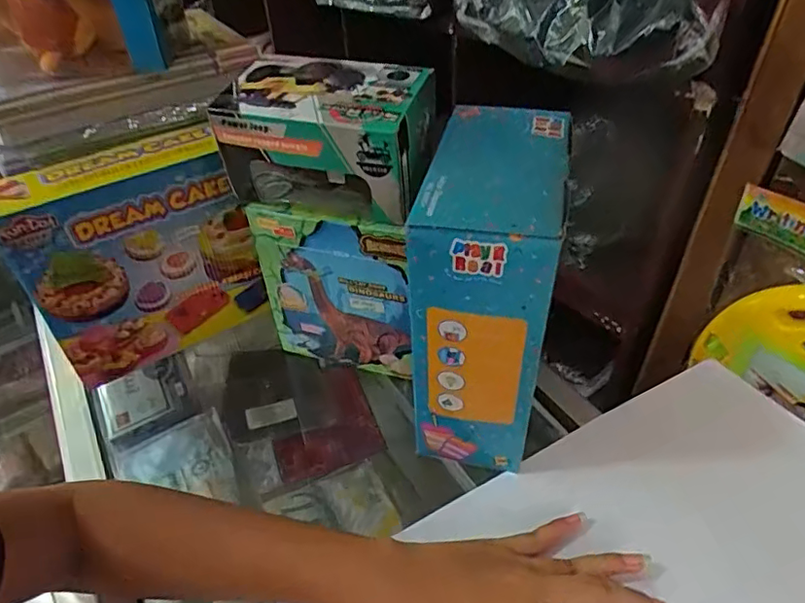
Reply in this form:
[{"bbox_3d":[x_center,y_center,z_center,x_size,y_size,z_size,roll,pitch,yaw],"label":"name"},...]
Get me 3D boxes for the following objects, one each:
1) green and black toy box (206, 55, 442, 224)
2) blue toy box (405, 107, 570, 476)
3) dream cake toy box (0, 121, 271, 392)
[{"bbox_3d":[-0.054,-0.114,0.399,0.148,0.085,0.084,10,44,13],"label":"green and black toy box"},{"bbox_3d":[0.061,-0.005,0.402,0.080,0.213,0.145,8,43,12],"label":"blue toy box"},{"bbox_3d":[-0.221,-0.037,0.482,0.176,0.175,0.065,-29,48,-26],"label":"dream cake toy box"}]

